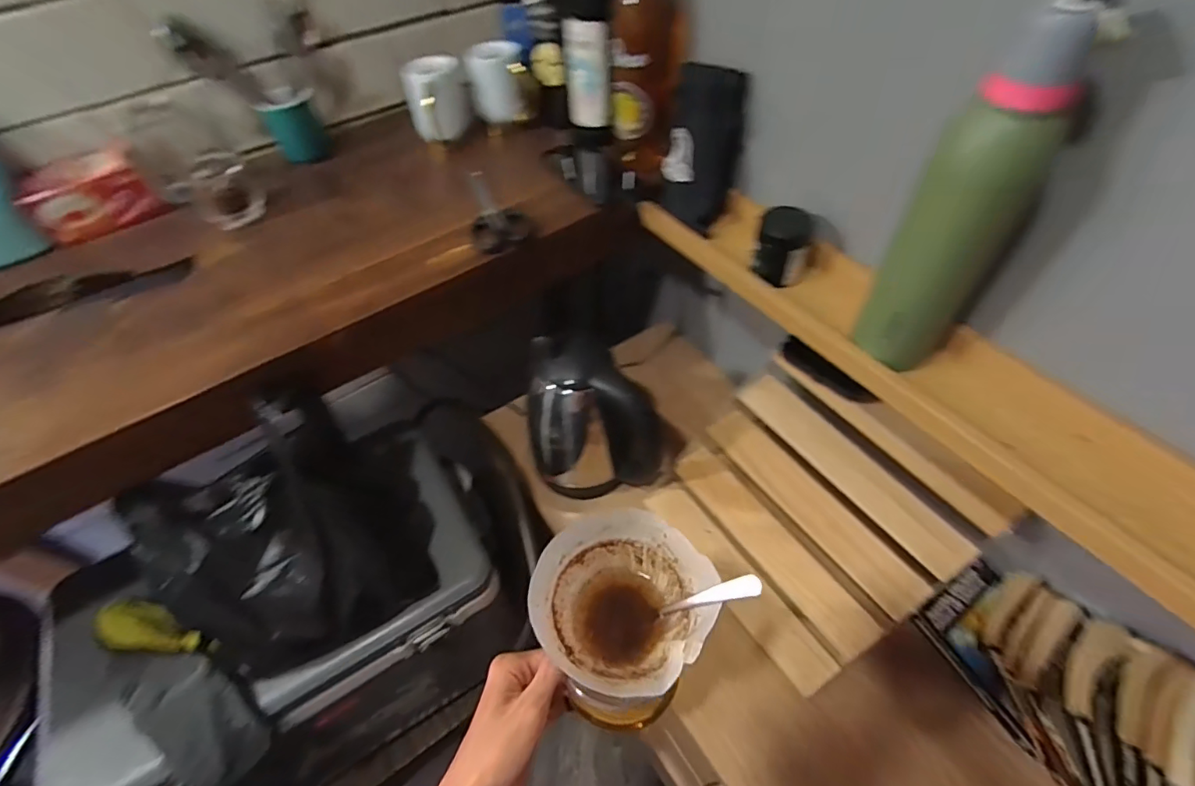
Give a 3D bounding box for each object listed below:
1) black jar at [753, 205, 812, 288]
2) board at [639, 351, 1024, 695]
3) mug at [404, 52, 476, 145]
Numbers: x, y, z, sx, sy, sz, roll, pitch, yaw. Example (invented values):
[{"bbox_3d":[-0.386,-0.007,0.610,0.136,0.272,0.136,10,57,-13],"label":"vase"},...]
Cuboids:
[{"bbox_3d":[0.205,-0.162,0.585,0.061,0.068,0.049,13,54,12],"label":"black jar"},{"bbox_3d":[0.255,0.138,0.653,0.301,0.033,0.303,-51,55,15],"label":"board"},{"bbox_3d":[-0.221,-0.403,0.736,0.078,0.089,0.082,-14,53,-8],"label":"mug"}]

